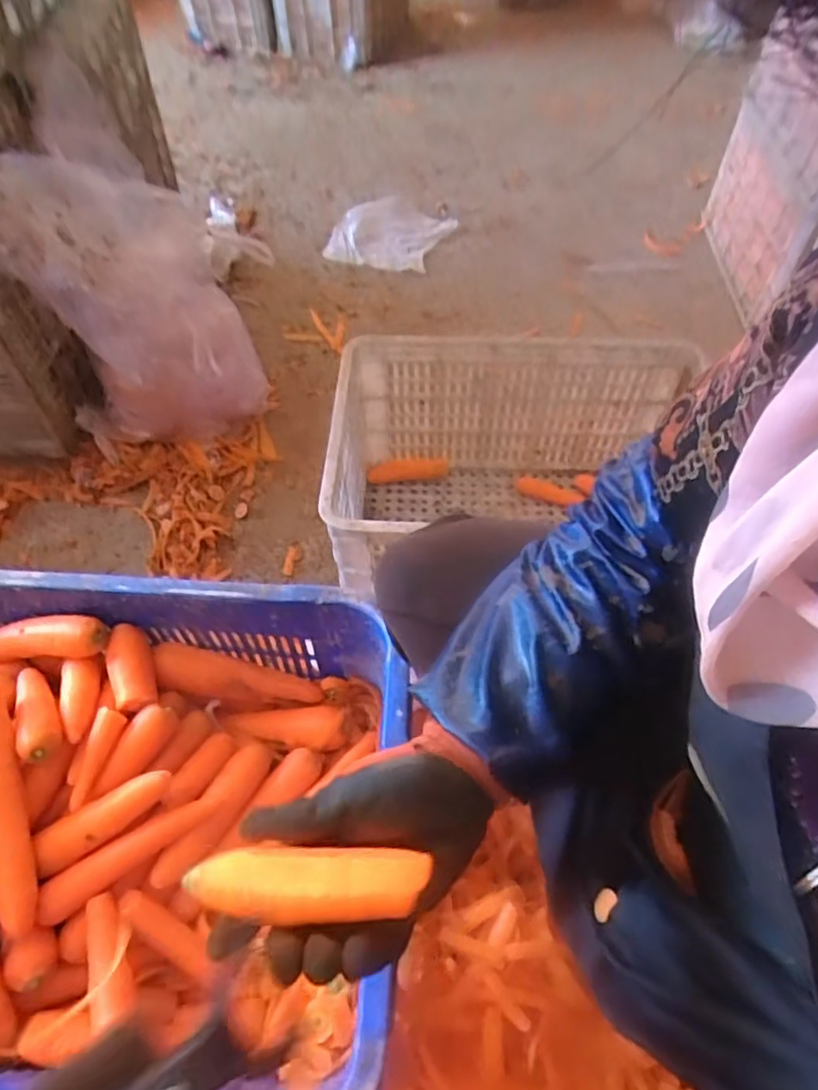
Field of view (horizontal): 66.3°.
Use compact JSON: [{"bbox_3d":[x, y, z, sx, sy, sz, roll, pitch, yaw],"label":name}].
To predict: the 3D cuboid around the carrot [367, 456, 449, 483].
[{"bbox_3d":[-0.001,-0.129,1.106,0.143,0.039,0.037,-3,55,-2],"label":"carrot"}]

